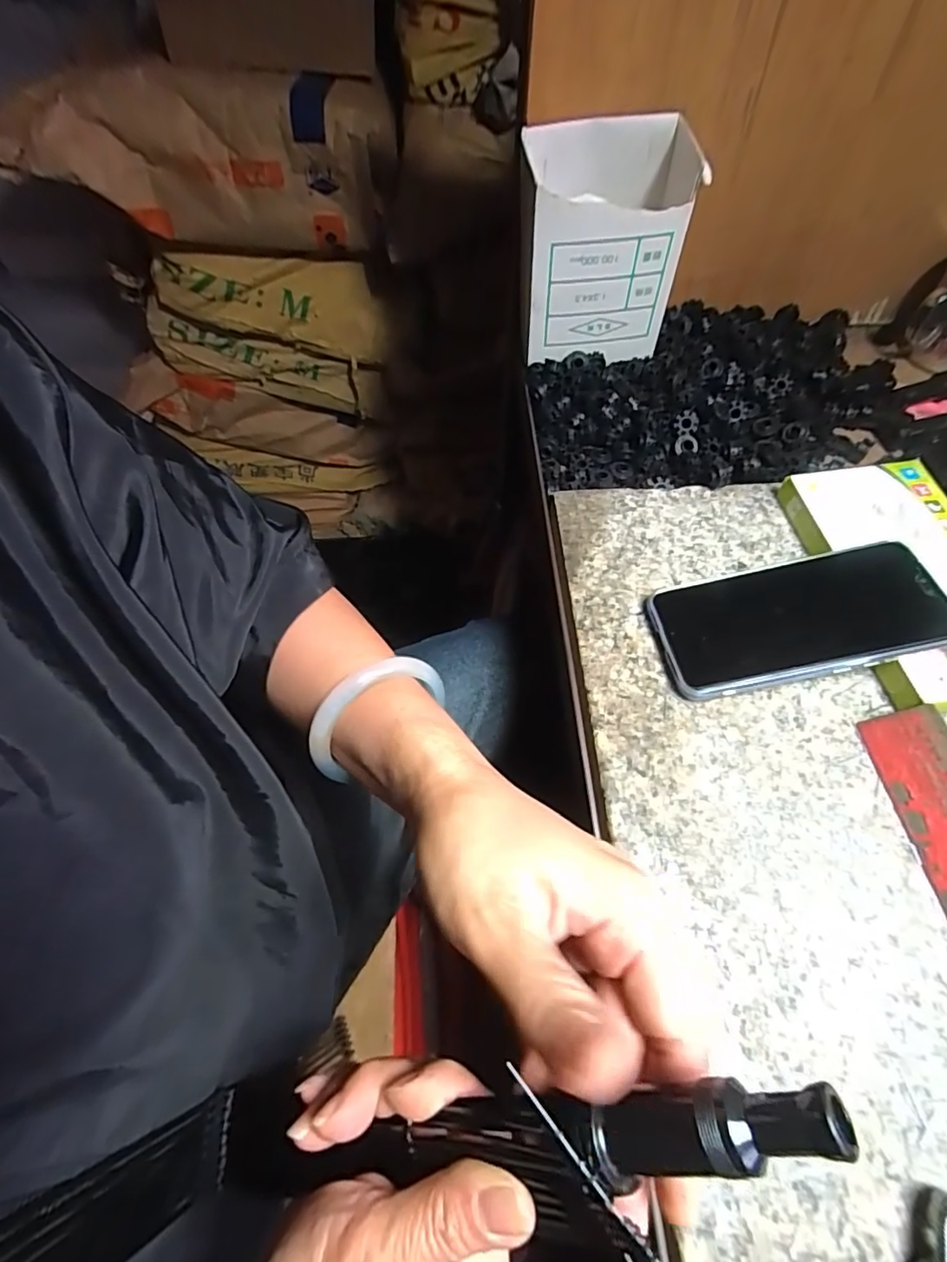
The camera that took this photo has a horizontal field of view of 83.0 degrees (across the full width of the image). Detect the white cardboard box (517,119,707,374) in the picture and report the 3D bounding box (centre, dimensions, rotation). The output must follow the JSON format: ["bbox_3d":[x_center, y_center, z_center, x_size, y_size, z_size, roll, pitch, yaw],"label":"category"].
[{"bbox_3d":[0.101,-0.308,0.439,0.126,0.143,0.095,1,59,2],"label":"white cardboard box"}]

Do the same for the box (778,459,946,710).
[{"bbox_3d":[0.274,-0.035,0.340,0.088,0.031,0.177,-4,59,-1],"label":"box"}]

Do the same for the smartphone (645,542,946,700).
[{"bbox_3d":[0.191,-0.009,0.318,0.157,0.008,0.077,-13,54,4],"label":"smartphone"}]

